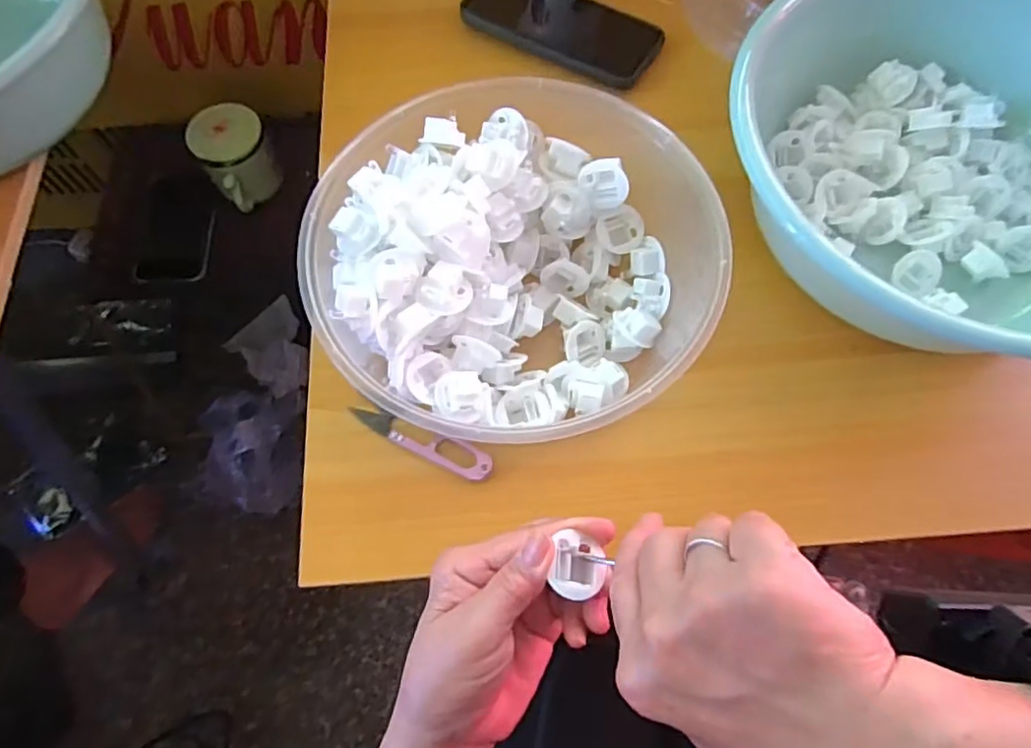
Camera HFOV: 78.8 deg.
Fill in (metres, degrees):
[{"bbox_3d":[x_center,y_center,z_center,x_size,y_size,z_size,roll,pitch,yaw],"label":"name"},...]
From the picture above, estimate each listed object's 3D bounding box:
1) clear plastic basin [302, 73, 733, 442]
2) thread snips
[{"bbox_3d":[0.007,-0.071,0.407,0.249,0.104,0.207,-16,68,-6],"label":"clear plastic basin"},{"bbox_3d":[-0.060,0.042,0.399,0.098,0.011,0.020,25,70,10],"label":"thread snips"}]

